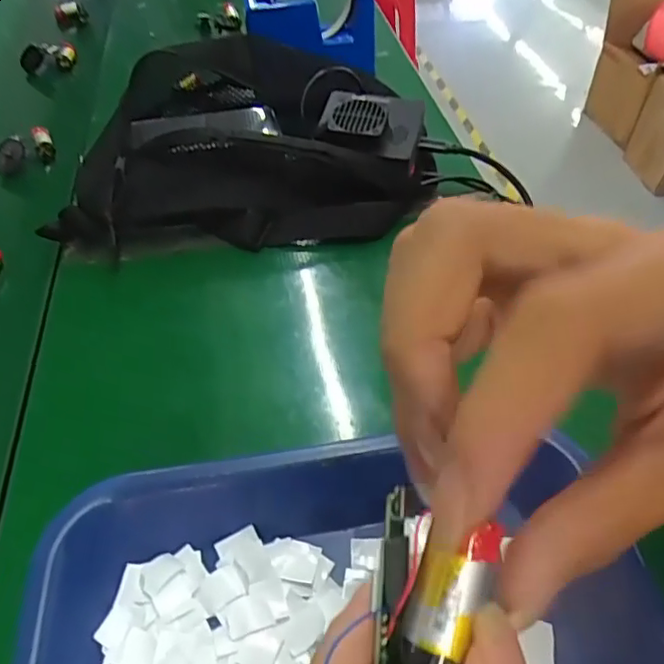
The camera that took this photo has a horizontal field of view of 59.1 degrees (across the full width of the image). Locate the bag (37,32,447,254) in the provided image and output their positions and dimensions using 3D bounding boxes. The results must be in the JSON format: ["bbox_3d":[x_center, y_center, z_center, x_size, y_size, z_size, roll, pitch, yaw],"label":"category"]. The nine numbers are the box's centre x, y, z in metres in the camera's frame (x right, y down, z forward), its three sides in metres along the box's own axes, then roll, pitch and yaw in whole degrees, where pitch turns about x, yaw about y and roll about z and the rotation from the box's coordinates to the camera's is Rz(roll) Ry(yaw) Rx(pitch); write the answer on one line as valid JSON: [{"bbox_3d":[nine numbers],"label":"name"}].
[{"bbox_3d":[-0.072,-0.165,0.477,0.288,0.114,0.217,-6,48,-6],"label":"bag"}]

